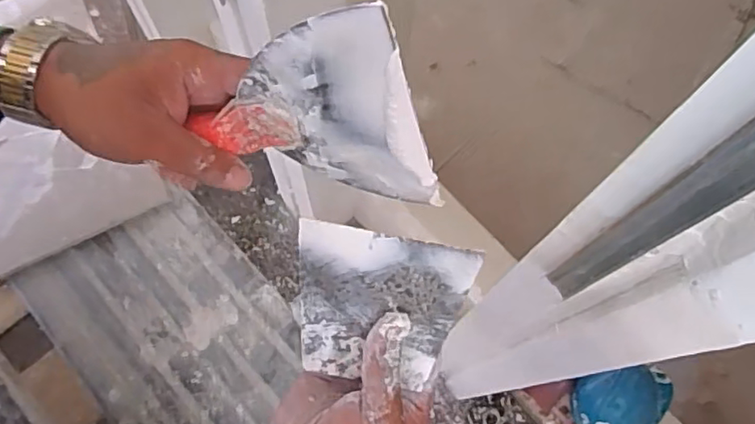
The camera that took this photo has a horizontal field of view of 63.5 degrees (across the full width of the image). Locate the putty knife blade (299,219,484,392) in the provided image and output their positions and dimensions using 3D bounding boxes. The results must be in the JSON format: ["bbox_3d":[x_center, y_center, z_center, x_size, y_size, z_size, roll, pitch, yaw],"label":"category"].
[{"bbox_3d":[0.000,0.058,0.361,0.100,0.004,0.093,10,109,-3],"label":"putty knife blade"}]

